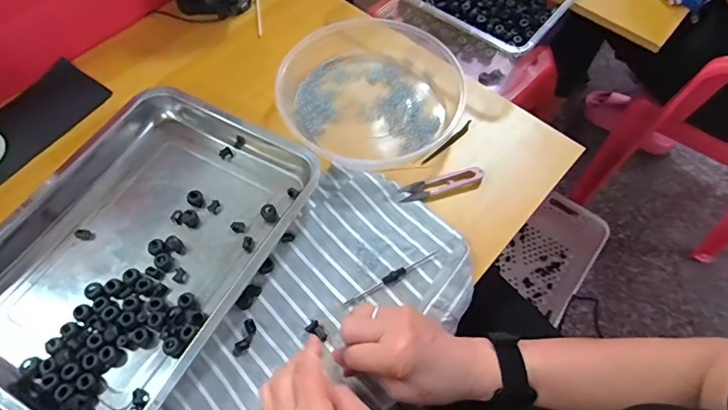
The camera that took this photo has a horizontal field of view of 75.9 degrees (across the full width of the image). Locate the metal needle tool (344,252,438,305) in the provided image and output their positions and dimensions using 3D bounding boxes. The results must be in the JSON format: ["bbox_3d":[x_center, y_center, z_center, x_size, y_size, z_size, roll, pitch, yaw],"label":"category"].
[{"bbox_3d":[0.030,0.075,0.486,0.112,0.005,0.009,-27,65,-15],"label":"metal needle tool"}]

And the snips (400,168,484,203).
[{"bbox_3d":[0.090,-0.022,0.544,0.099,0.018,0.026,-14,63,-8],"label":"snips"}]

